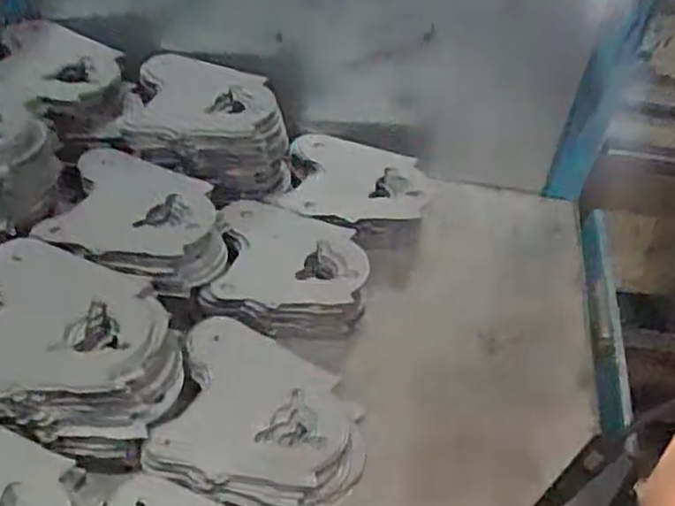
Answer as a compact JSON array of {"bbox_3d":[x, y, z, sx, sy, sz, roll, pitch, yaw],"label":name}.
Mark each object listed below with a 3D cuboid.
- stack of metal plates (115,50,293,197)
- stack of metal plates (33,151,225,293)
[{"bbox_3d":[-0.132,-0.133,0.724,0.166,0.075,0.144,8,44,2],"label":"stack of metal plates"},{"bbox_3d":[-0.181,-0.027,0.637,0.169,0.043,0.138,18,46,12],"label":"stack of metal plates"}]

